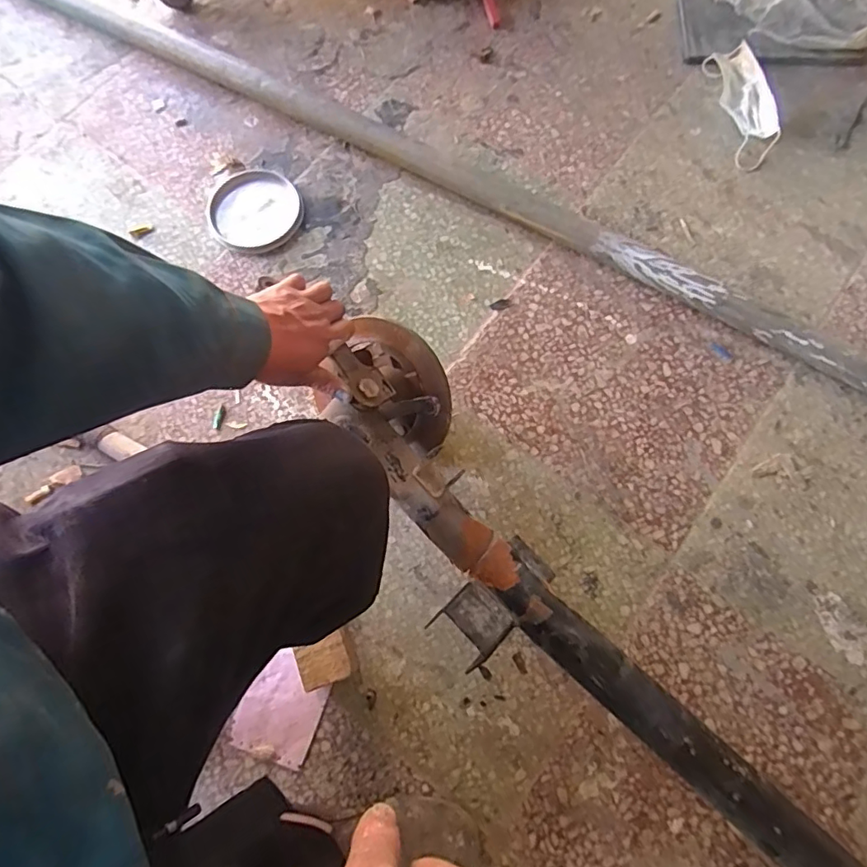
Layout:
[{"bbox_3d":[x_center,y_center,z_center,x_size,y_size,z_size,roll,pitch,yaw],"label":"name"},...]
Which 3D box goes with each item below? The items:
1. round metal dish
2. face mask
[{"bbox_3d":[-0.287,-0.357,0.852,0.141,0.024,0.149,0,74,0],"label":"round metal dish"},{"bbox_3d":[0.525,-0.549,0.899,0.087,0.020,0.228,-8,74,-3],"label":"face mask"}]

